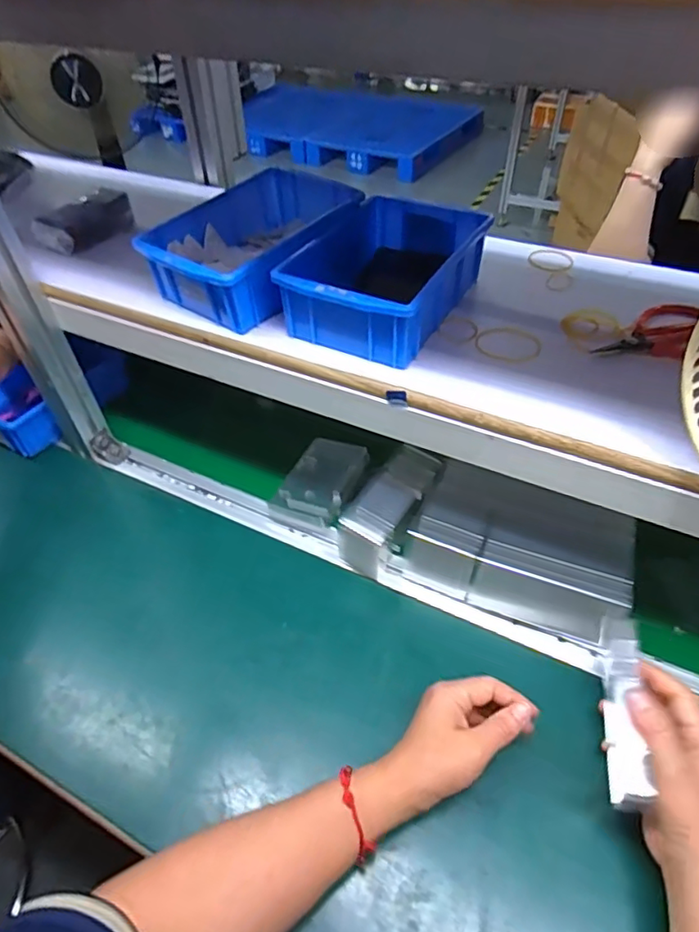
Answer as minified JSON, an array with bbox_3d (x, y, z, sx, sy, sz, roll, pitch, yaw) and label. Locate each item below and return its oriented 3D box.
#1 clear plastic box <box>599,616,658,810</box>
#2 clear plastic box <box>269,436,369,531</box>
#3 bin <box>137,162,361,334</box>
[{"bbox_3d":[0.203,0.177,0.411,0.020,0.028,0.131,7,60,10],"label":"clear plastic box"},{"bbox_3d":[-0.035,0.019,0.683,0.083,0.017,0.128,15,54,17],"label":"clear plastic box"},{"bbox_3d":[-0.093,-0.223,0.560,0.142,0.061,0.205,25,53,26],"label":"bin"}]

